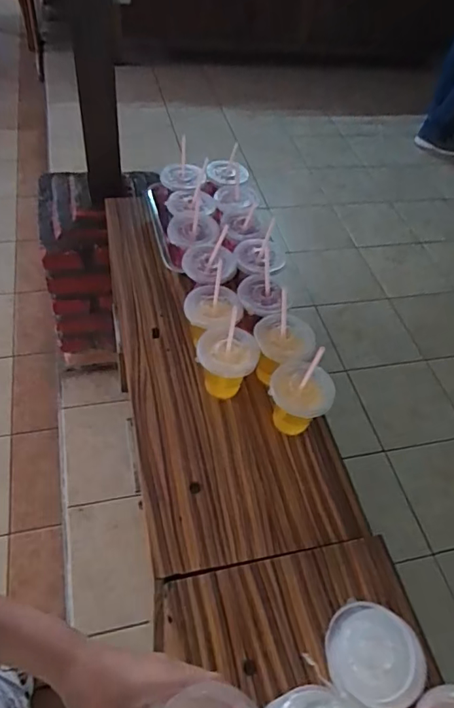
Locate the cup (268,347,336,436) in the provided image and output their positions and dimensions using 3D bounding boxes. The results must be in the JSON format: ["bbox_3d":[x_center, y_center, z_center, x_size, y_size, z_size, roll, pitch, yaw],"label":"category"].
[{"bbox_3d":[0.109,0.053,0.716,0.086,0.155,0.093,4,52,-5],"label":"cup"}]

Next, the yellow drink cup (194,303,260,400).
[{"bbox_3d":[0.002,0.010,0.753,0.088,0.120,0.085,4,52,-5],"label":"yellow drink cup"}]

